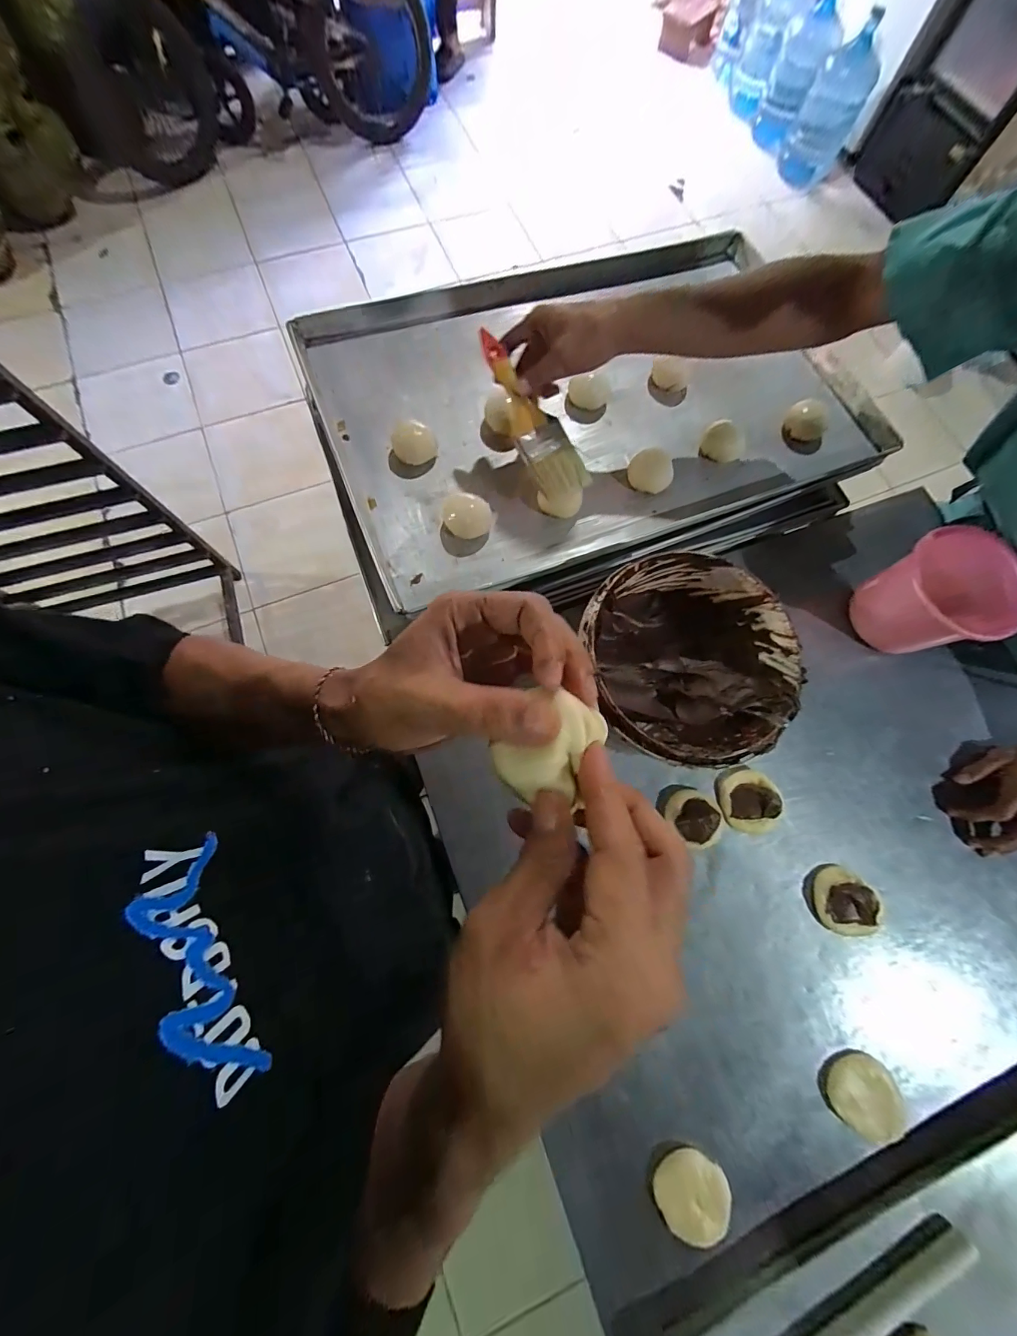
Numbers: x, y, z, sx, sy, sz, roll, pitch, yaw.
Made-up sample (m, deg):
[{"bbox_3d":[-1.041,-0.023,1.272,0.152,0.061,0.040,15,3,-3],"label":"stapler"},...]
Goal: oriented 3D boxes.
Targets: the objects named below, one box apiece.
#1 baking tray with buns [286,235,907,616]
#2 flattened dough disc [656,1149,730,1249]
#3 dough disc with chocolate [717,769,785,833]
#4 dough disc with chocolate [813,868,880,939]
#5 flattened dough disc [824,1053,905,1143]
[{"bbox_3d":[0.123,-0.374,0.607,0.710,0.061,0.454,-22,76,-8],"label":"baking tray with buns"},{"bbox_3d":[0.186,0.534,0.445,0.068,0.012,0.064,1,74,-2],"label":"flattened dough disc"},{"bbox_3d":[0.307,0.171,0.563,0.070,0.028,0.074,1,74,-2],"label":"dough disc with chocolate"},{"bbox_3d":[0.410,0.283,0.532,0.073,0.036,0.072,1,74,-2],"label":"dough disc with chocolate"},{"bbox_3d":[0.392,0.465,0.478,0.082,0.028,0.071,36,76,8],"label":"flattened dough disc"}]

